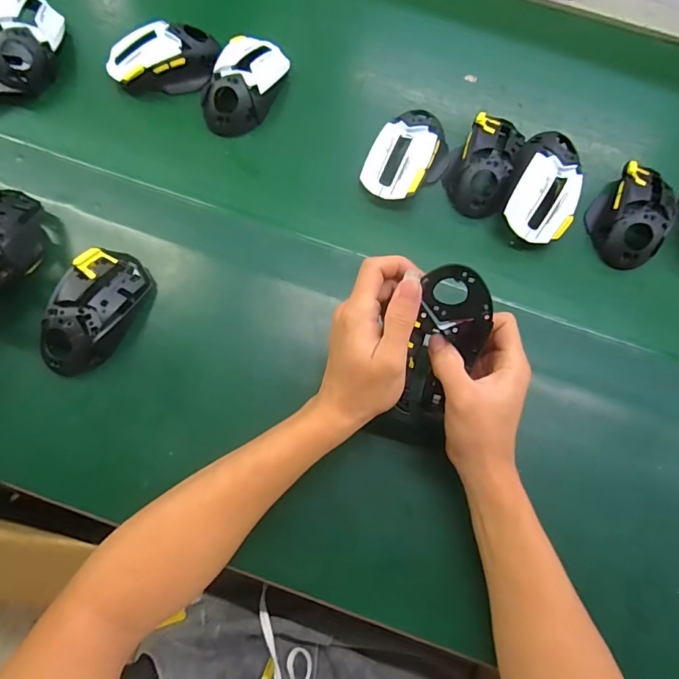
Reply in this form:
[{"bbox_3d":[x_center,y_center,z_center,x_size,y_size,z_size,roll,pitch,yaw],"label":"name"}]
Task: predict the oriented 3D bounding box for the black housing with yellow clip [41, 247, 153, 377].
[{"bbox_3d":[-0.227,-0.027,0.419,0.066,0.037,0.122,26,76,5],"label":"black housing with yellow clip"}]

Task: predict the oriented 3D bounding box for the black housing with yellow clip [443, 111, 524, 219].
[{"bbox_3d":[0.151,-0.185,0.480,0.070,0.036,0.119,19,76,3],"label":"black housing with yellow clip"}]

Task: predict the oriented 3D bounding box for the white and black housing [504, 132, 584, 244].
[{"bbox_3d":[0.208,-0.155,0.466,0.070,0.058,0.123,16,76,2],"label":"white and black housing"}]

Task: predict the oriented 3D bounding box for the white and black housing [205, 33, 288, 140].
[{"bbox_3d":[-0.102,-0.273,0.490,0.061,0.034,0.115,24,76,4],"label":"white and black housing"}]

